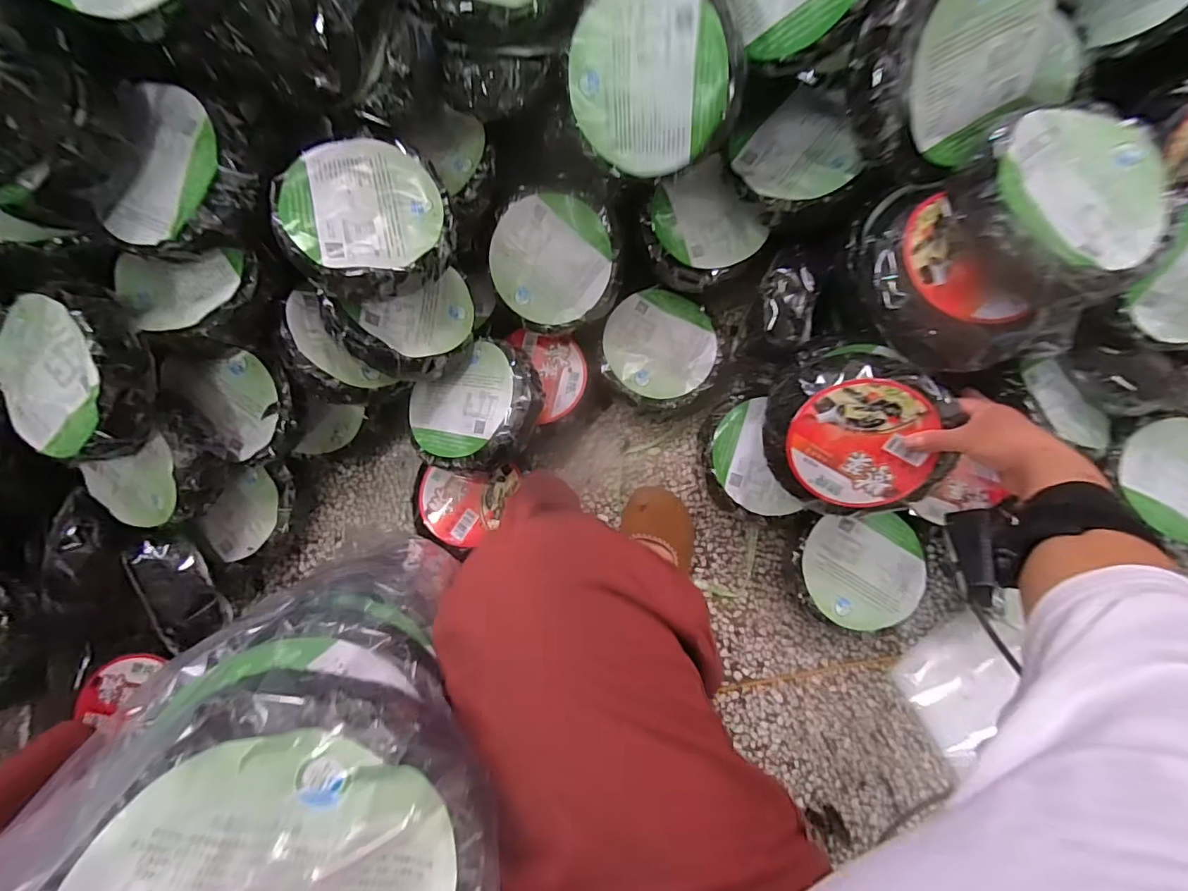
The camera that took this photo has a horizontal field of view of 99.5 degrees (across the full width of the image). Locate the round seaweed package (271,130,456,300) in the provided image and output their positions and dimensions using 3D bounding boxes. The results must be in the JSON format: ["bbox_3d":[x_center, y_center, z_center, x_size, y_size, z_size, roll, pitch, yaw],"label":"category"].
[{"bbox_3d":[-0.234,-0.232,0.529,0.165,0.060,0.159,-42,91,-20],"label":"round seaweed package"}]

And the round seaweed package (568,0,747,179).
[{"bbox_3d":[0.057,-0.350,0.480,0.158,0.158,0.024,2,41,23],"label":"round seaweed package"}]

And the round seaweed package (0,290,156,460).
[{"bbox_3d":[-0.507,-0.065,0.490,0.162,0.050,0.154,3,103,11],"label":"round seaweed package"}]

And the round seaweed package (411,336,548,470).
[{"bbox_3d":[-0.144,-0.045,0.612,0.167,0.044,0.145,-36,82,-3],"label":"round seaweed package"}]

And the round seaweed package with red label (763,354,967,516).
[{"bbox_3d":[0.275,-0.009,0.531,0.174,0.037,0.166,6,113,15],"label":"round seaweed package with red label"}]

